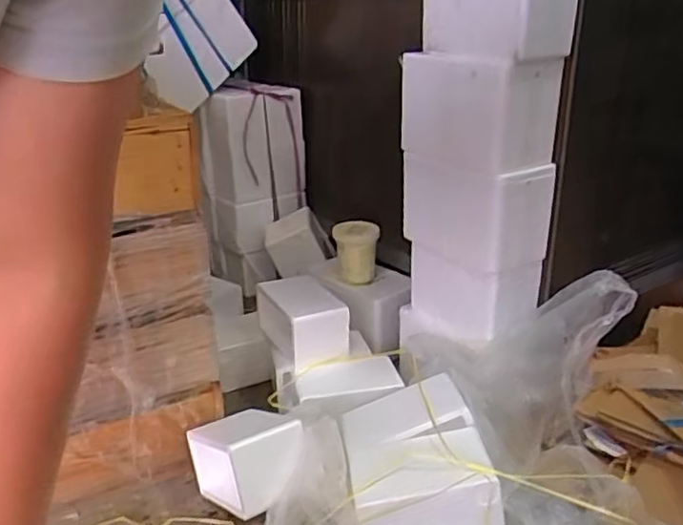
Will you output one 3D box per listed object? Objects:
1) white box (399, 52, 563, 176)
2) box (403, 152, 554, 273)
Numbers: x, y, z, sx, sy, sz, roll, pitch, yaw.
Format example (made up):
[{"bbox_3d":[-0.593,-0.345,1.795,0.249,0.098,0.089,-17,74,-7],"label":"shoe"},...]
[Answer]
[{"bbox_3d":[0.262,-0.310,1.269,0.157,0.195,0.293,-17,27,-36],"label":"white box"},{"bbox_3d":[0.277,-0.122,1.335,0.172,0.186,0.278,-17,27,-35],"label":"box"}]

